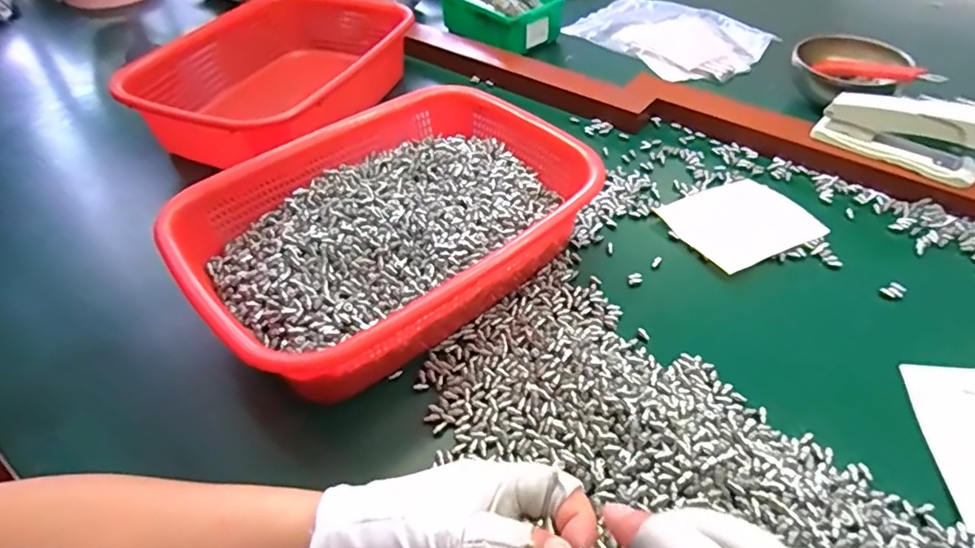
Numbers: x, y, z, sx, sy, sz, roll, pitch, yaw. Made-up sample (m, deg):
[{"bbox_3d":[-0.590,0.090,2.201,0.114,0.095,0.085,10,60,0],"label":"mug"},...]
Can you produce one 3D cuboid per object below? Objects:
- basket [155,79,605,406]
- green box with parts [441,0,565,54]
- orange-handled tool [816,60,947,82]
[{"bbox_3d":[-0.058,-0.044,0.423,0.316,0.068,0.209,-36,55,-29],"label":"basket"},{"bbox_3d":[0.015,-0.348,0.721,0.115,0.050,0.149,-31,52,-26],"label":"green box with parts"},{"bbox_3d":[0.388,-0.200,0.546,0.020,0.017,0.117,-24,33,-21],"label":"orange-handled tool"}]

